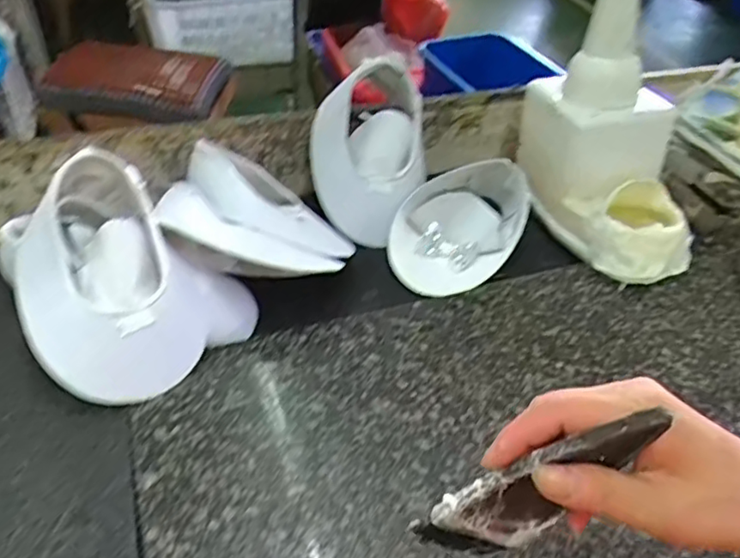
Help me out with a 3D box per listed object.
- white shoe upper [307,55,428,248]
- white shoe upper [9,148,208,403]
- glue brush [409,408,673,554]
[{"bbox_3d":[-0.004,-0.127,0.617,0.106,0.153,0.093,25,47,20],"label":"white shoe upper"},{"bbox_3d":[-0.194,0.002,0.457,0.120,0.055,0.177,-20,91,-25],"label":"white shoe upper"},{"bbox_3d":[0.078,0.097,0.288,0.048,0.136,0.011,24,39,-20],"label":"glue brush"}]

